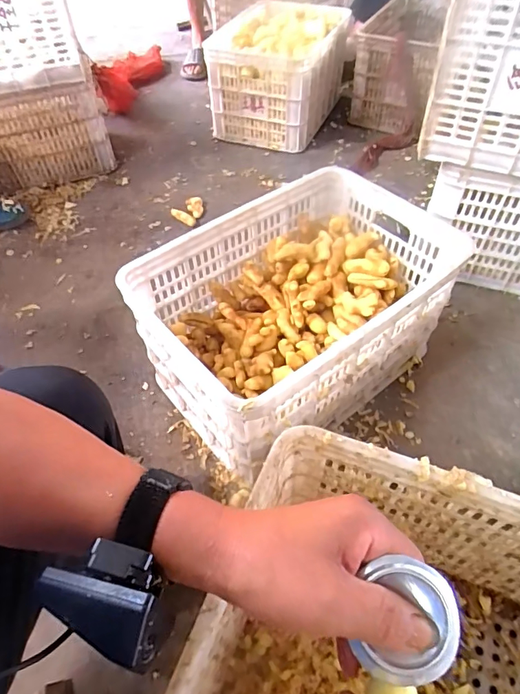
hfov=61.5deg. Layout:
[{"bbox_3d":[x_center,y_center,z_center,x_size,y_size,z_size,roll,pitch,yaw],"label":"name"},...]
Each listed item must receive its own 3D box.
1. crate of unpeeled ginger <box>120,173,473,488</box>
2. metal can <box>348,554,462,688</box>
[{"bbox_3d":[0.075,-0.072,0.818,0.523,0.256,0.355,-32,58,-22],"label":"crate of unpeeled ginger"},{"bbox_3d":[0.080,0.148,0.240,0.050,0.024,0.059,6,77,8],"label":"metal can"}]

